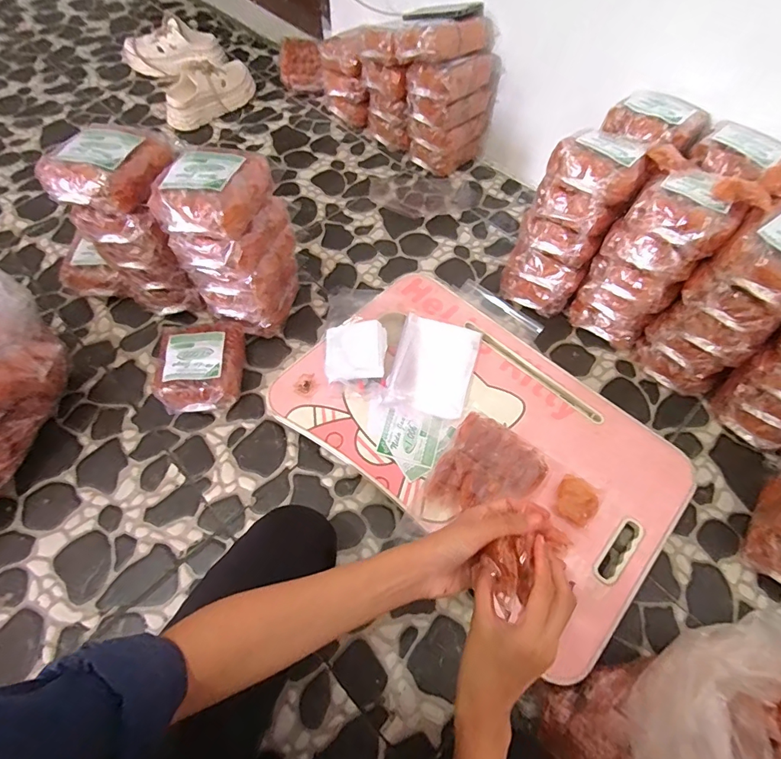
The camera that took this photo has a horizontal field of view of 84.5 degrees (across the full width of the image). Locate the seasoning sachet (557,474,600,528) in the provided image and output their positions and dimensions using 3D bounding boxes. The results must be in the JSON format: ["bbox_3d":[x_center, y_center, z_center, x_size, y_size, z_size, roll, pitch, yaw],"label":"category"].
[{"bbox_3d":[0.269,0.175,0.618,0.057,0.026,0.067,27,68,12],"label":"seasoning sachet"}]

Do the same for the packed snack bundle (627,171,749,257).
[{"bbox_3d":[0.427,-0.243,0.619,0.134,0.053,0.107,39,67,17],"label":"packed snack bundle"}]

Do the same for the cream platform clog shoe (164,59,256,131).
[{"bbox_3d":[-0.469,-0.743,1.108,0.256,0.101,0.093,-38,69,-20],"label":"cream platform clog shoe"}]

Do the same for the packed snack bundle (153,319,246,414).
[{"bbox_3d":[-0.324,-0.025,0.734,0.136,0.054,0.157,-5,62,-5],"label":"packed snack bundle"}]

